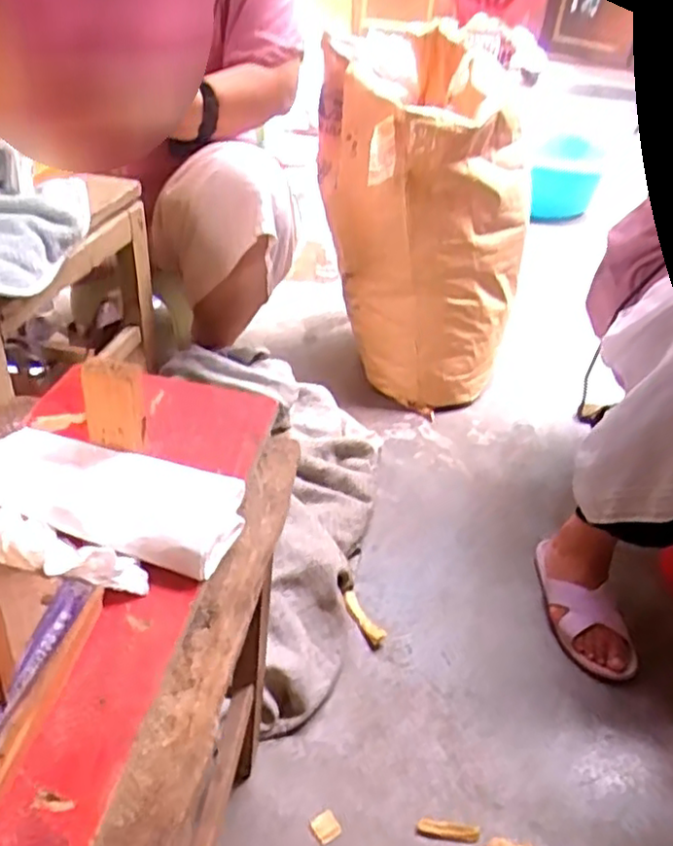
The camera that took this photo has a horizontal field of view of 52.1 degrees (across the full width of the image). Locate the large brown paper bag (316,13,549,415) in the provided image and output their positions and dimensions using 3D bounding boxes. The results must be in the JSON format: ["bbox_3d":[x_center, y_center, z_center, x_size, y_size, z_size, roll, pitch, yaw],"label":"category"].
[{"bbox_3d":[0.149,-0.348,1.294,0.370,0.596,0.312,4,37,-5],"label":"large brown paper bag"}]

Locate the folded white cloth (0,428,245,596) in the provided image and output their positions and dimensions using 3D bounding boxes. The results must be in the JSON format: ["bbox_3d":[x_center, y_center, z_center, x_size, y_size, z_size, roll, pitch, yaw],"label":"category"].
[{"bbox_3d":[-0.143,0.053,0.411,0.162,0.024,0.102,8,37,0],"label":"folded white cloth"}]

